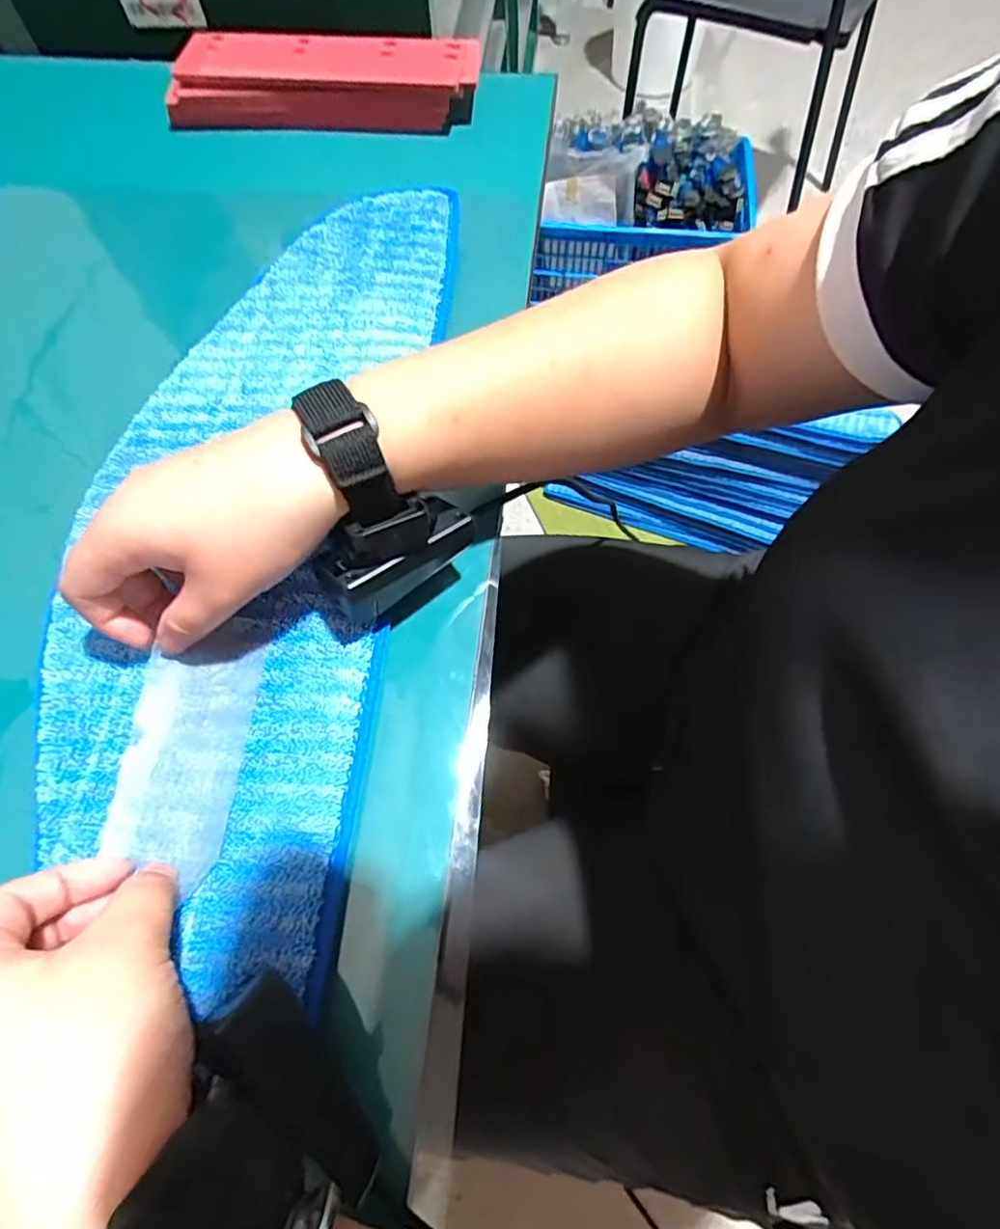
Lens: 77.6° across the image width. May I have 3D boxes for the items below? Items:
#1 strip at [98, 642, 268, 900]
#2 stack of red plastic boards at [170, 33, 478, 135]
[{"bbox_3d":[-0.136,0.061,0.266,0.051,0.004,0.093,2,65,2],"label":"strip"},{"bbox_3d":[-0.139,-0.428,0.500,0.239,0.035,0.068,2,65,2],"label":"stack of red plastic boards"}]

